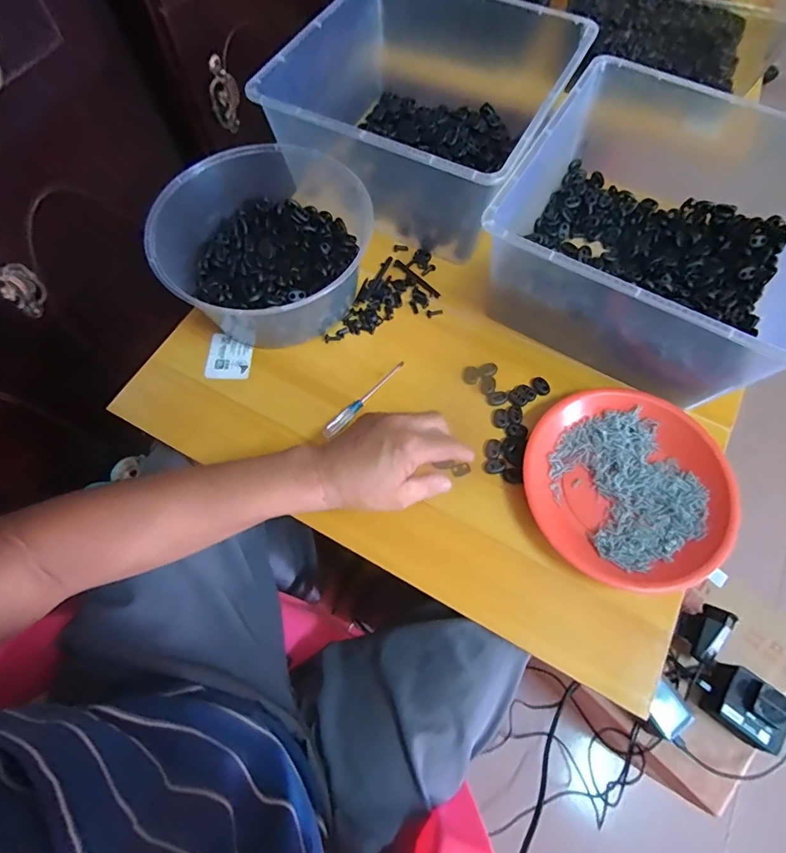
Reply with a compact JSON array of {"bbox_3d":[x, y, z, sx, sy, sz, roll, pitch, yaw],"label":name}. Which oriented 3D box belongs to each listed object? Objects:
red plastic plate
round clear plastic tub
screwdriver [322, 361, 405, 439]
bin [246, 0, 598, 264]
[{"bbox_3d":[0.223,0.055,0.438,0.177,0.028,0.188,0,67,0],"label":"red plastic plate"},{"bbox_3d":[-0.138,-0.222,0.521,0.220,0.093,0.267,1,67,0],"label":"round clear plastic tub"},{"bbox_3d":[-0.030,-0.031,0.490,0.014,0.009,0.120,39,73,15],"label":"screwdriver"},{"bbox_3d":[0.047,-0.395,0.572,0.296,0.146,0.332,26,70,10],"label":"bin"}]

